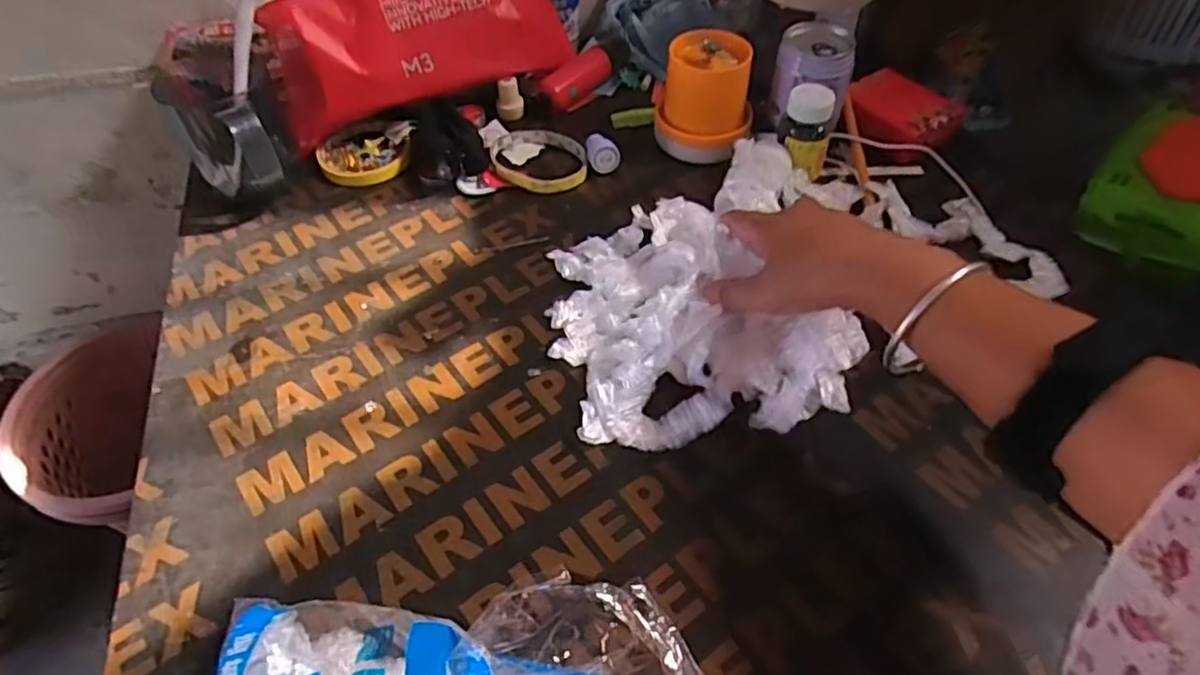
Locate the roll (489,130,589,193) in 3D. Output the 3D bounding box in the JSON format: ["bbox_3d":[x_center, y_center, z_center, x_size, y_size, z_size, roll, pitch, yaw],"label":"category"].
[{"bbox_3d":[-0.054,-0.157,0.604,0.082,0.014,0.079,-1,51,1],"label":"roll"}]

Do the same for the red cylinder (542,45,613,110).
[{"bbox_3d":[-0.021,-0.249,0.667,0.030,0.035,0.081,31,57,27],"label":"red cylinder"}]

